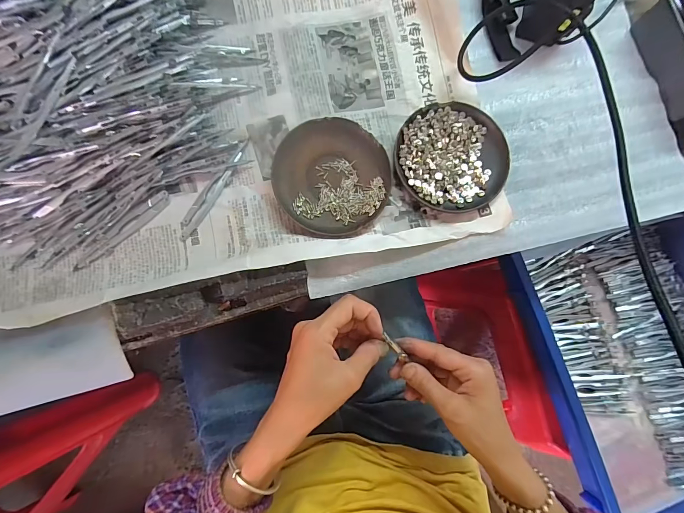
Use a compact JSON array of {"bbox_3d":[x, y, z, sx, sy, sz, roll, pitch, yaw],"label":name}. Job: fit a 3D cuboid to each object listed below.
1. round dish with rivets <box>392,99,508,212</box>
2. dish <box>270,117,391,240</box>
[{"bbox_3d":[0.113,-0.103,0.364,0.112,0.014,0.112,0,82,-4],"label":"round dish with rivets"},{"bbox_3d":[-0.010,-0.080,0.353,0.115,0.014,0.113,0,82,-4],"label":"dish"}]

